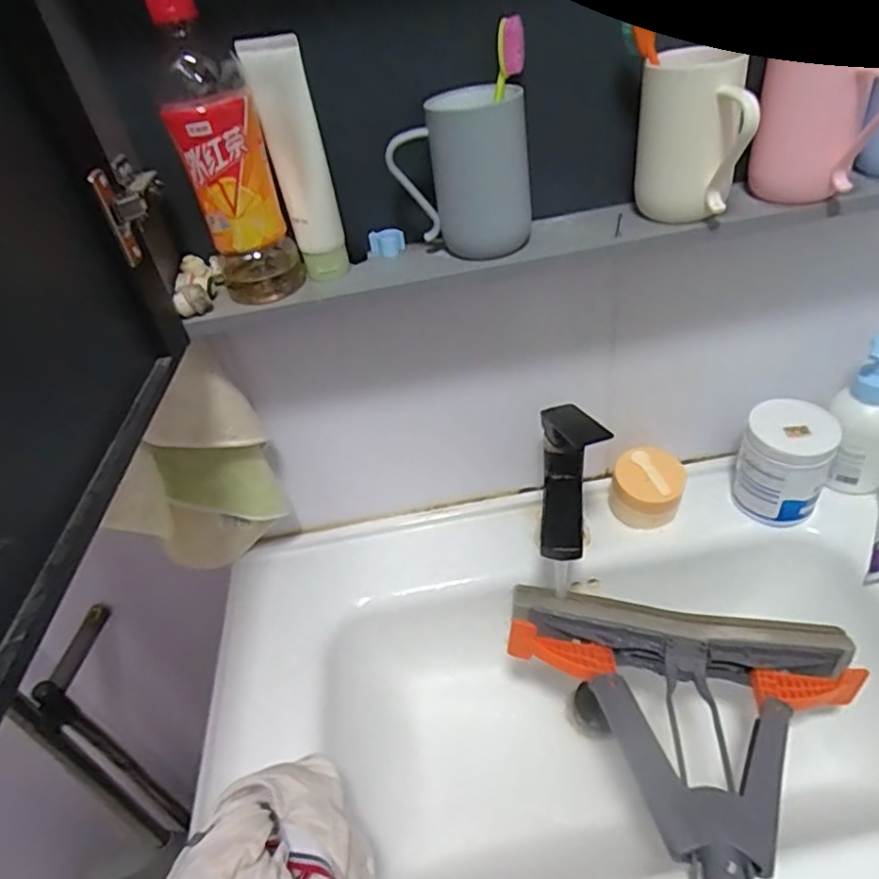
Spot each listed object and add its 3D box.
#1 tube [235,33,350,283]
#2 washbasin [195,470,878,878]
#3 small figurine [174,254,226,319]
[{"bbox_3d":[-0.110,-0.214,0.486,0.044,0.165,0.048,-17,42,-10],"label":"tube"},{"bbox_3d":[0.167,0.269,0.654,0.761,0.176,0.467,-10,41,-3],"label":"washbasin"},{"bbox_3d":[-0.203,-0.130,0.520,0.029,0.024,0.075,-7,41,1],"label":"small figurine"}]

